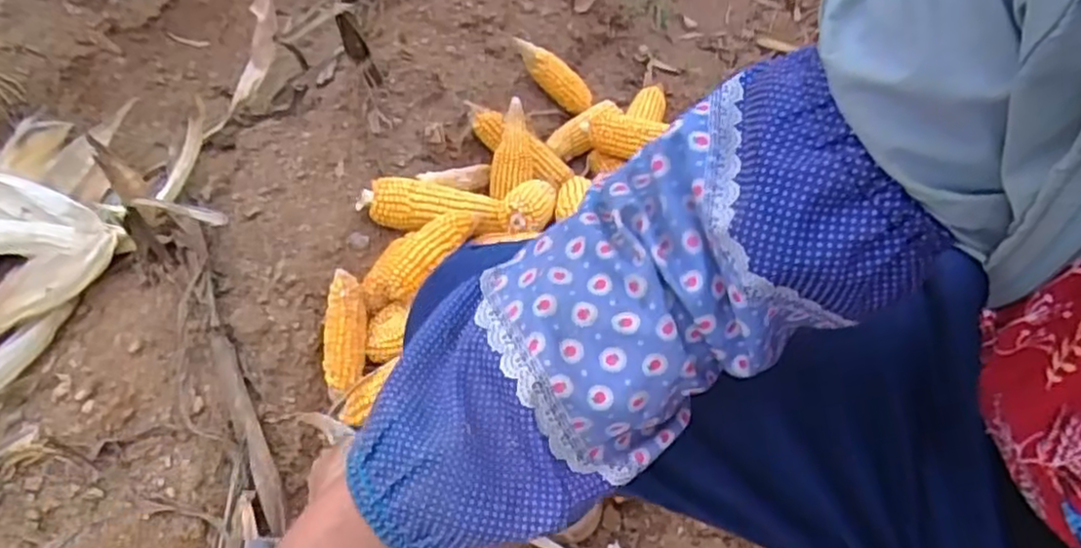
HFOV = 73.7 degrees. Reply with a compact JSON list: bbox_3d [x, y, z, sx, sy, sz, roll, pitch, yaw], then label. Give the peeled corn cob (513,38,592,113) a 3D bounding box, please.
[{"bbox_3d":[0.019,-0.292,1.047,0.138,0.041,0.043,40,57,-11],"label":"peeled corn cob"}]

